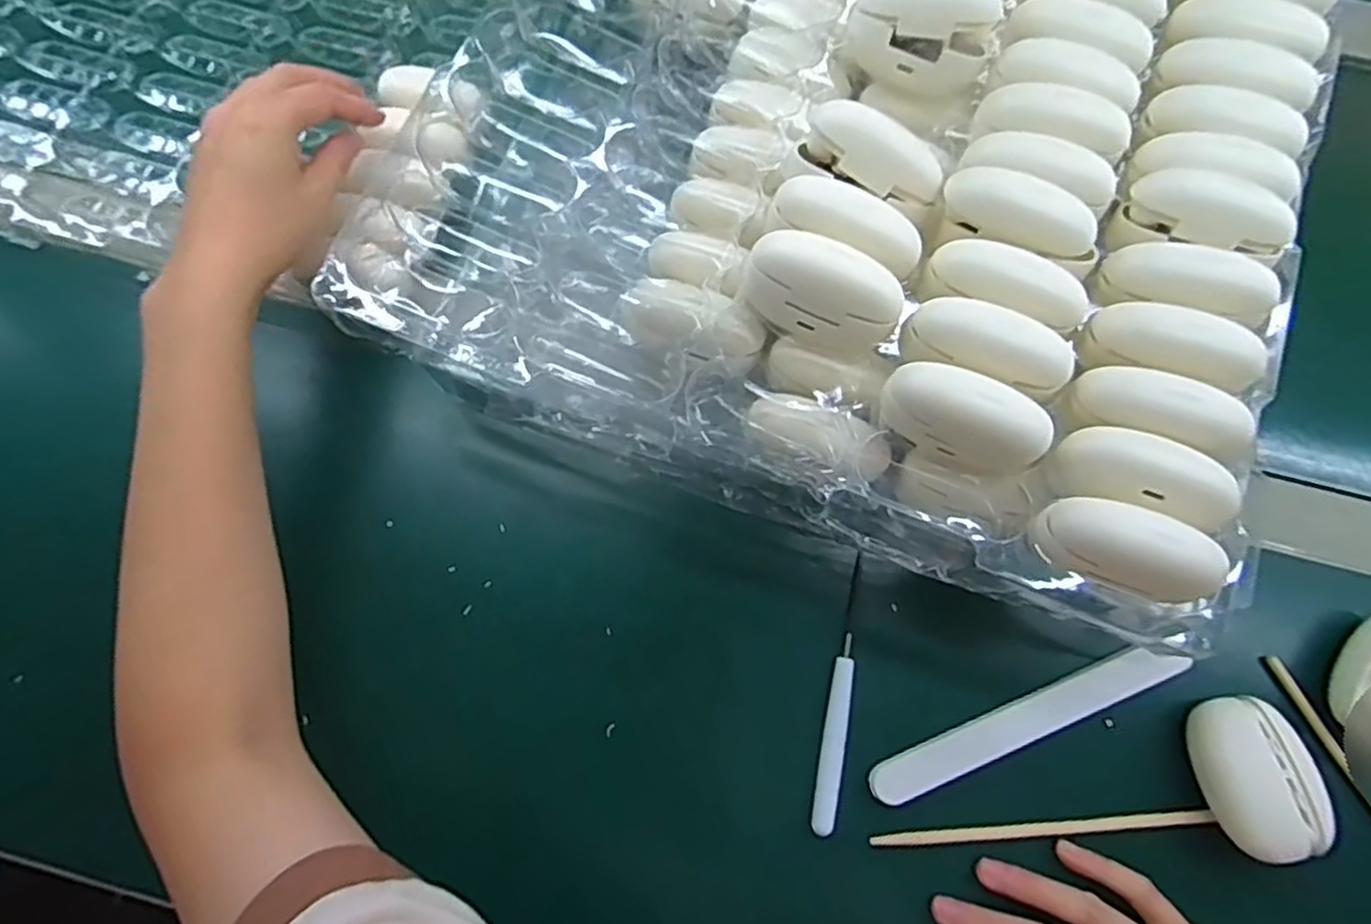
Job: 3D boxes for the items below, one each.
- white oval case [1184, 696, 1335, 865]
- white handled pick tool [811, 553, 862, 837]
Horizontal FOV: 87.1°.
[{"bbox_3d":[0.266,0.148,0.339,0.042,0.033,0.068,1,74,-1],"label":"white oval case"},{"bbox_3d":[0.078,0.114,0.356,0.012,0.005,0.129,13,75,3],"label":"white handled pick tool"}]

